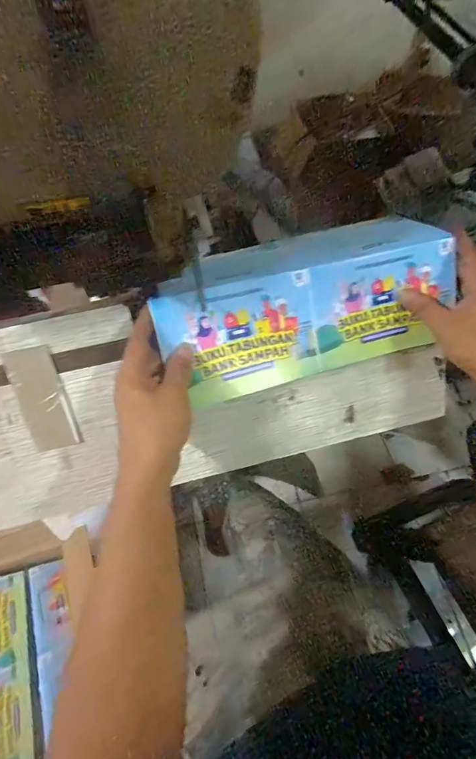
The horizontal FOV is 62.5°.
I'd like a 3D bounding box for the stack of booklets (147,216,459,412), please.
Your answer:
[{"bbox_3d":[0.072,-0.068,0.403,0.300,0.130,0.045,-14,22,-8],"label":"stack of booklets"}]

